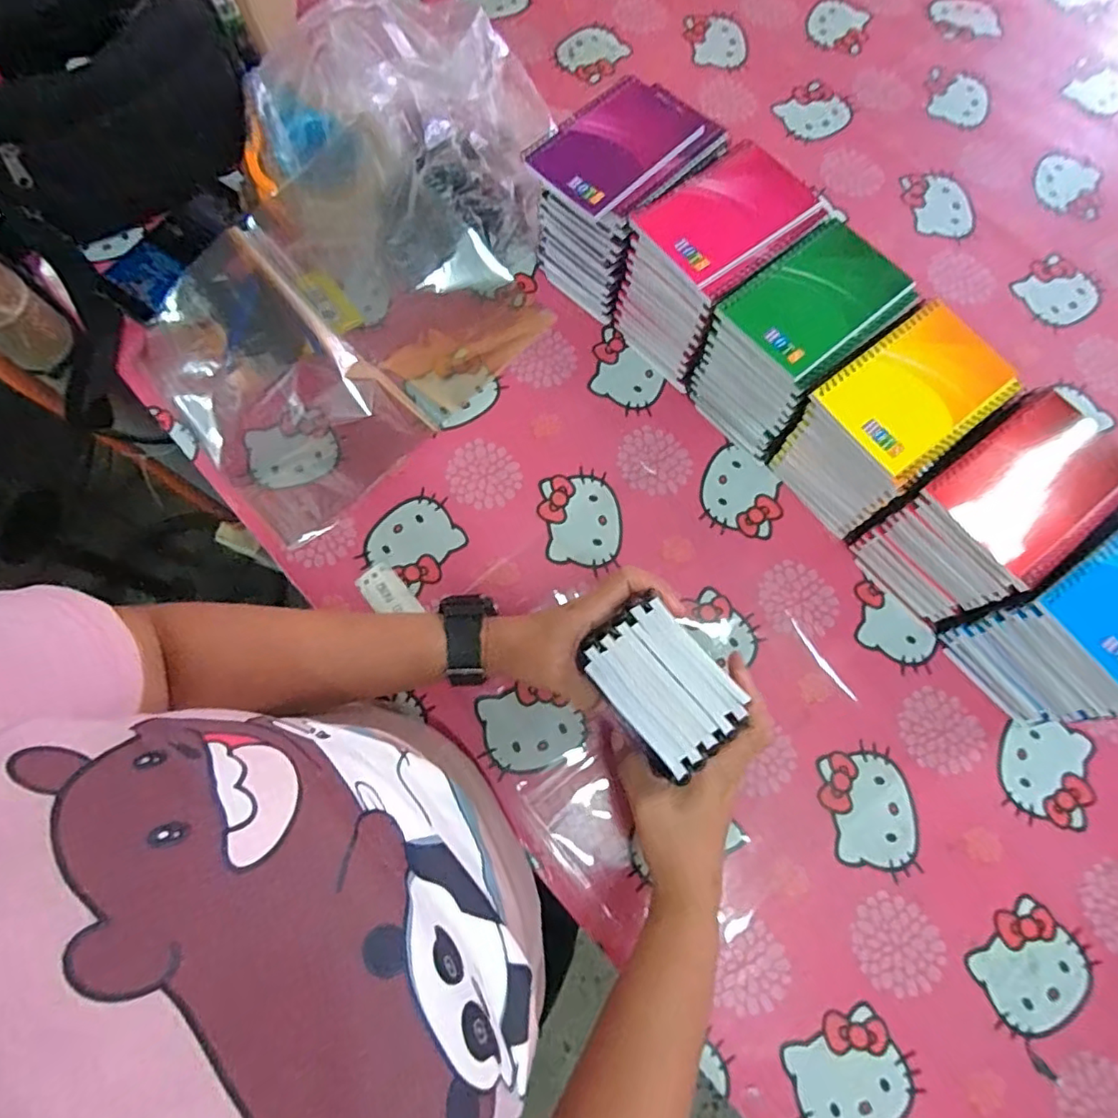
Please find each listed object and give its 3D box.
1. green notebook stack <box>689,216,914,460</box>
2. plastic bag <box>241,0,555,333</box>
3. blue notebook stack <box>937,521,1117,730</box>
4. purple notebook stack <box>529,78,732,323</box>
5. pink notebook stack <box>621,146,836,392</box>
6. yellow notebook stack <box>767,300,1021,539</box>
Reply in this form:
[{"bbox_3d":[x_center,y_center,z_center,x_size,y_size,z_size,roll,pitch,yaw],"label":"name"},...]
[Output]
[{"bbox_3d":[0.194,-0.179,0.479,0.133,0.118,0.100,-40,79,-12],"label":"green notebook stack"},{"bbox_3d":[-0.148,-0.383,0.544,0.285,0.087,0.274,-18,75,-7],"label":"plastic bag"},{"bbox_3d":[0.384,0.040,0.419,0.130,0.119,0.099,-37,78,-11],"label":"blue notebook stack"},{"bbox_3d":[0.059,-0.321,0.512,0.141,0.124,0.107,-42,79,-12],"label":"purple notebook stack"},{"bbox_3d":[0.132,-0.251,0.496,0.134,0.114,0.099,-40,79,-12],"label":"pink notebook stack"},{"bbox_3d":[0.257,-0.106,0.458,0.128,0.114,0.092,-39,79,-11],"label":"yellow notebook stack"}]

